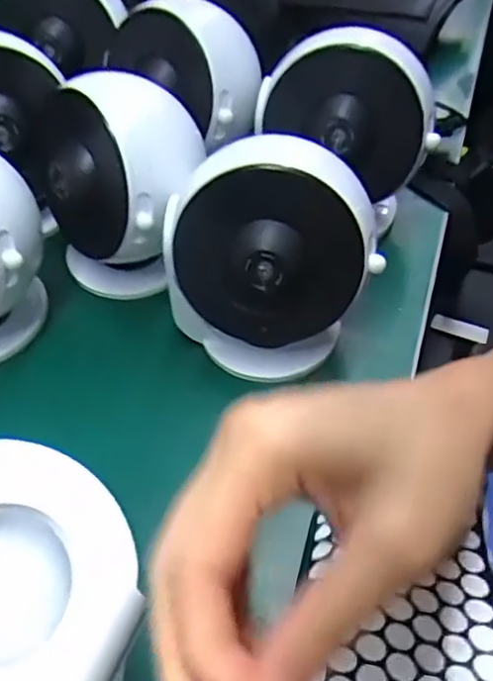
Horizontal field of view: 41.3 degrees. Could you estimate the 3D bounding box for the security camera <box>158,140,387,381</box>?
[{"bbox_3d":[0.015,-0.042,0.355,0.107,0.117,0.079,8,53,10],"label":"security camera"}]

